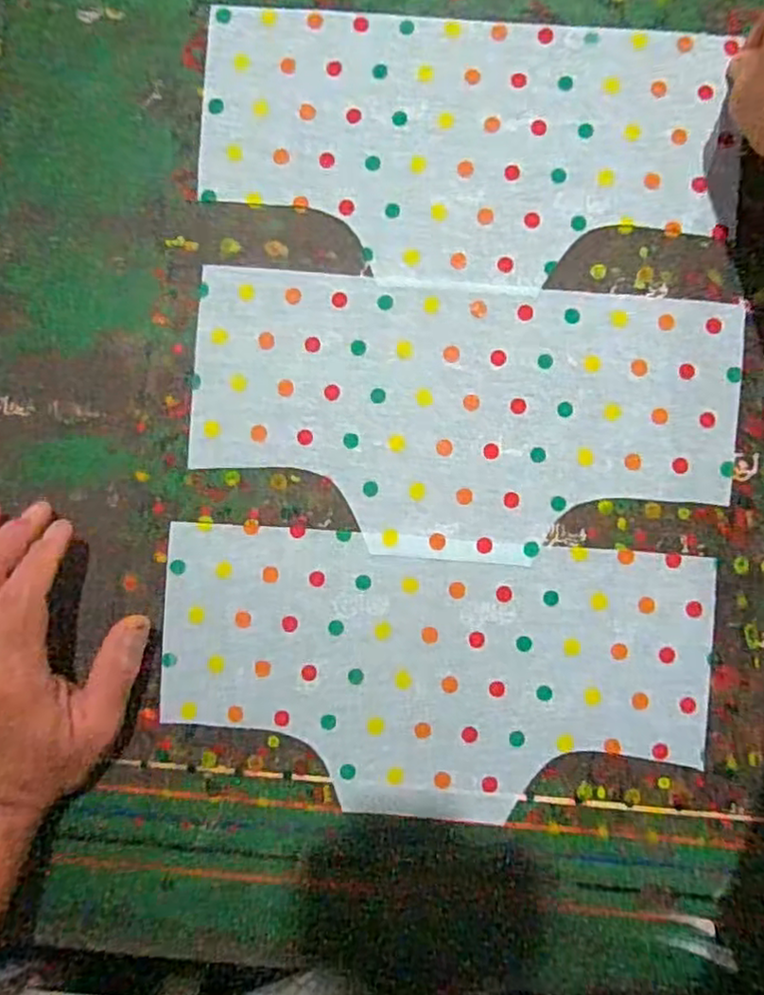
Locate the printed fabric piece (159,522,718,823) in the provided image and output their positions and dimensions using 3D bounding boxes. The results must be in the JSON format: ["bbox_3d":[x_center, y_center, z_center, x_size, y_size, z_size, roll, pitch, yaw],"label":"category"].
[{"bbox_3d":[0.031,0.106,0.396,0.318,0.004,0.160,4,88,2],"label":"printed fabric piece"}]

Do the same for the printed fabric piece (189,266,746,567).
[{"bbox_3d":[0.047,-0.046,0.396,0.318,0.004,0.161,5,88,2],"label":"printed fabric piece"}]

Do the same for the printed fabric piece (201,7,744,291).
[{"bbox_3d":[0.046,-0.212,0.406,0.308,0.005,0.160,5,88,2],"label":"printed fabric piece"}]

